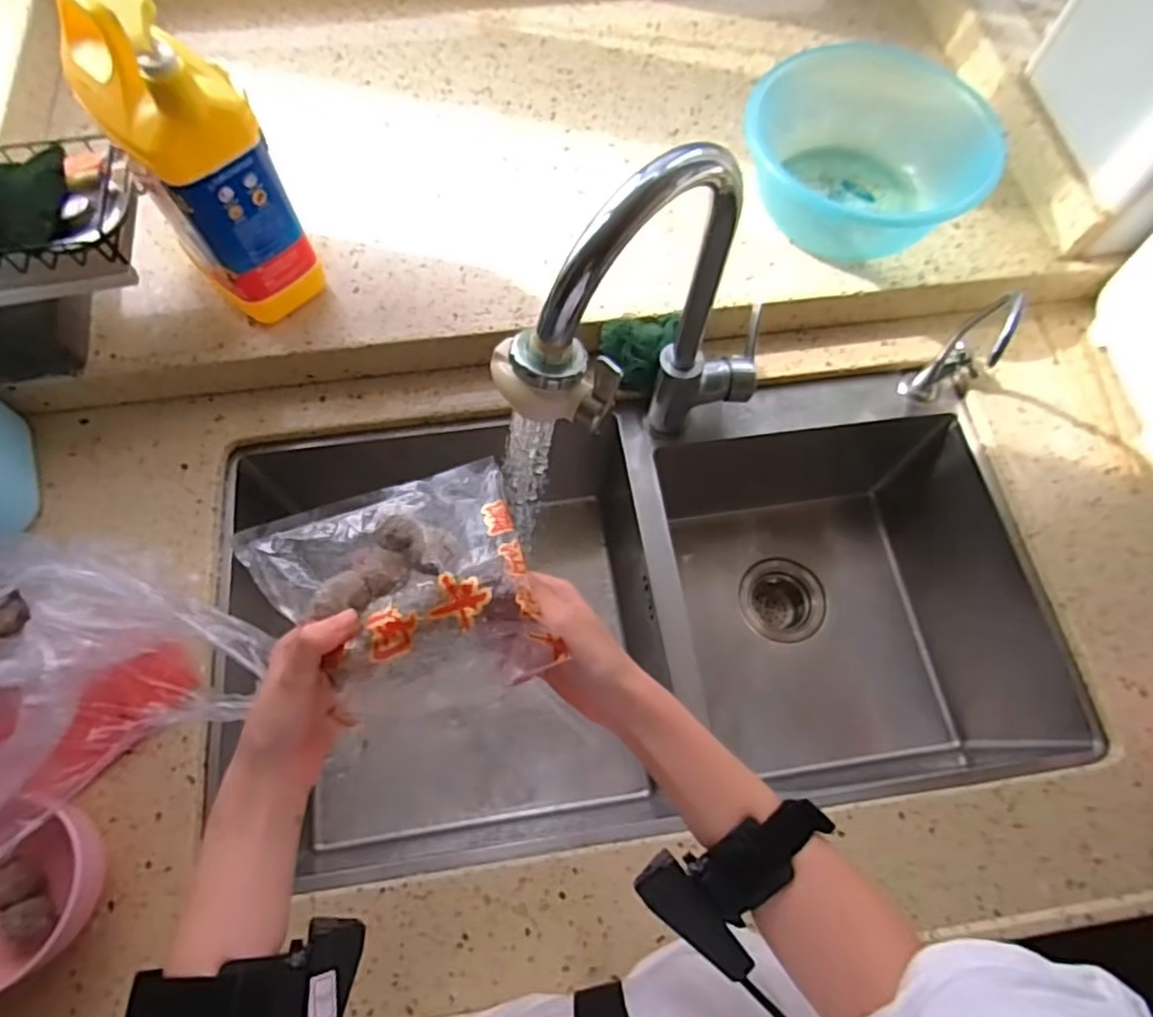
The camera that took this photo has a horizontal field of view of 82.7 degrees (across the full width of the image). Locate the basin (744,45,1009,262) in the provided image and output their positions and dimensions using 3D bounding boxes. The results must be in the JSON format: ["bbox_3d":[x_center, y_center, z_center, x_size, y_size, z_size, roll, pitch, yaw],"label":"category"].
[{"bbox_3d":[0.315,-0.396,0.717,0.243,0.093,0.225,0,67,-1],"label":"basin"}]

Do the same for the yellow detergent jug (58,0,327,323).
[{"bbox_3d":[-0.320,-0.295,0.557,0.086,0.283,0.132,-40,74,-16],"label":"yellow detergent jug"}]

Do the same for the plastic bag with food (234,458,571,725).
[{"bbox_3d":[-0.103,0.052,0.388,0.151,0.041,0.133,-20,69,-9],"label":"plastic bag with food"}]

